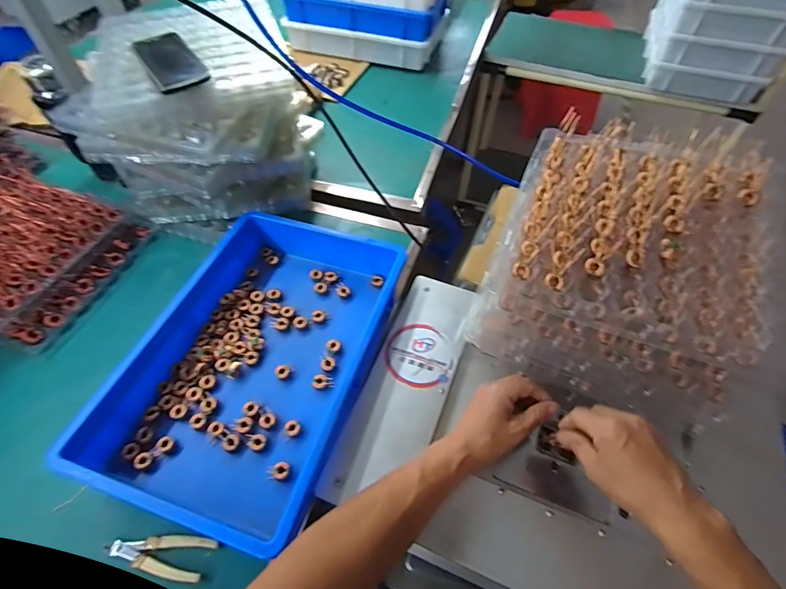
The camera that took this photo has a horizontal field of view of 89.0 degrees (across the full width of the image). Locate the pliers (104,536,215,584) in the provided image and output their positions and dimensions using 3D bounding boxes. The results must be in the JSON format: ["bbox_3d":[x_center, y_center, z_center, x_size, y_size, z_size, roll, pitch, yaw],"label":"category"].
[{"bbox_3d":[-0.260,0.291,0.449,0.111,0.009,0.042,8,54,5],"label":"pliers"}]

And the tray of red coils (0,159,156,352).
[{"bbox_3d":[-0.650,-0.081,0.685,0.342,0.060,0.280,17,55,11],"label":"tray of red coils"}]

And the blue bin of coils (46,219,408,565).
[{"bbox_3d":[-0.179,0.077,0.566,0.287,0.079,0.435,15,55,10],"label":"blue bin of coils"}]

